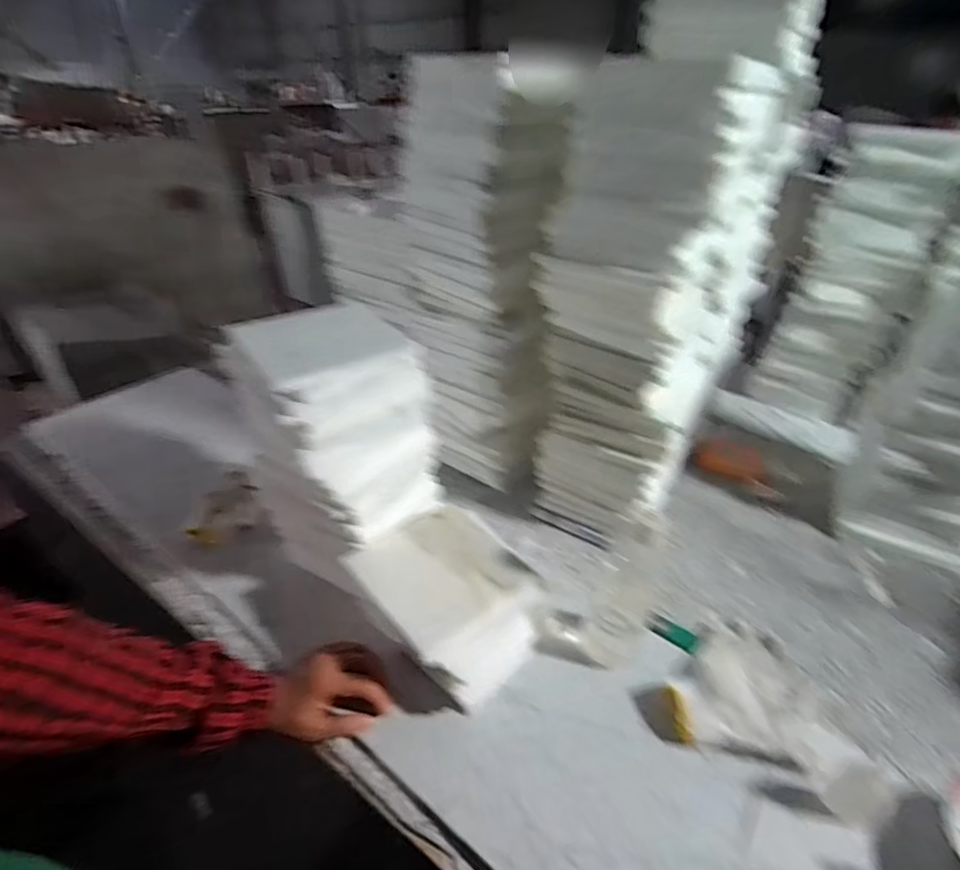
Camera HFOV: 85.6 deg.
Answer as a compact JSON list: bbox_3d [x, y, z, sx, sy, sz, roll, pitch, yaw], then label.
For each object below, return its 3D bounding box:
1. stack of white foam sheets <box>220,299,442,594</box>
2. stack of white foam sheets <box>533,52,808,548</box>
[{"bbox_3d":[-0.162,-0.012,0.616,0.184,0.236,0.188,30,43,36],"label":"stack of white foam sheets"},{"bbox_3d":[0.241,-0.137,0.716,0.176,0.523,0.307,26,41,33],"label":"stack of white foam sheets"}]

